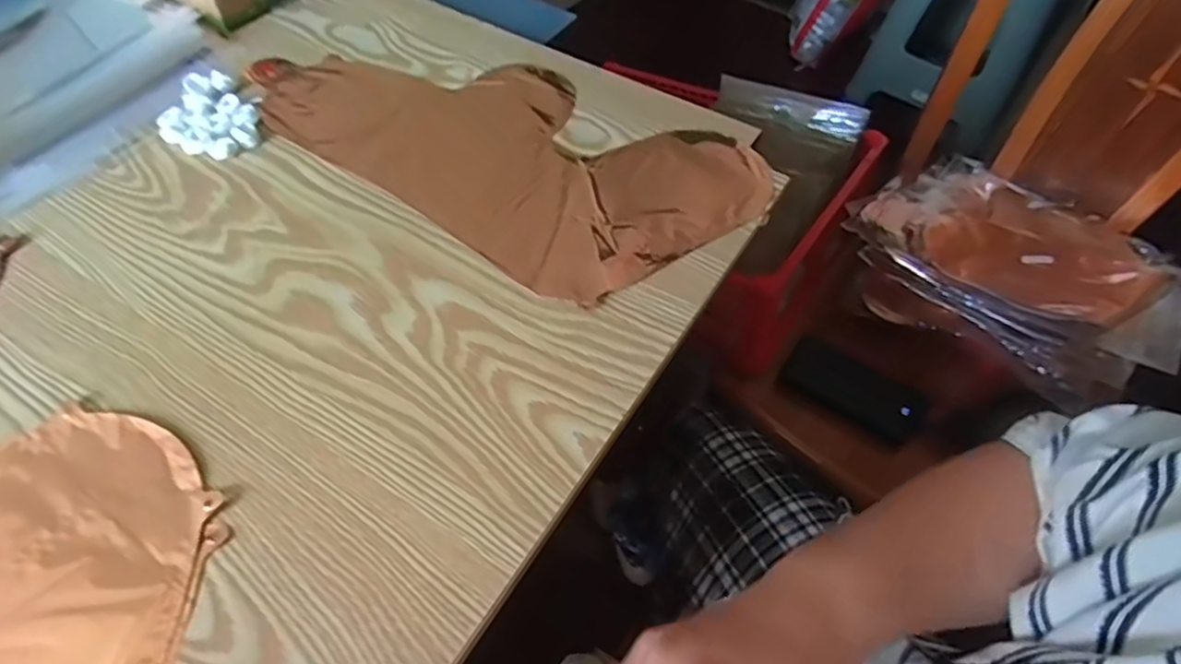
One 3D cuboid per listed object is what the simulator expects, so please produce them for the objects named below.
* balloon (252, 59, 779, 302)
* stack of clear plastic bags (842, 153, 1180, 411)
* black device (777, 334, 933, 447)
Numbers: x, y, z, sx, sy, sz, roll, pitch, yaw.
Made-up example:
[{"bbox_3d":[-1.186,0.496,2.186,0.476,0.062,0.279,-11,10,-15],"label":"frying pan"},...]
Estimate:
[{"bbox_3d":[-0.071,-0.164,0.533,0.403,0.010,0.220,34,61,20],"label":"balloon"},{"bbox_3d":[0.494,-0.085,0.772,0.345,0.056,0.267,39,62,22],"label":"stack of clear plastic bags"},{"bbox_3d":[0.306,0.064,0.760,0.157,0.022,0.077,31,60,18],"label":"black device"}]

